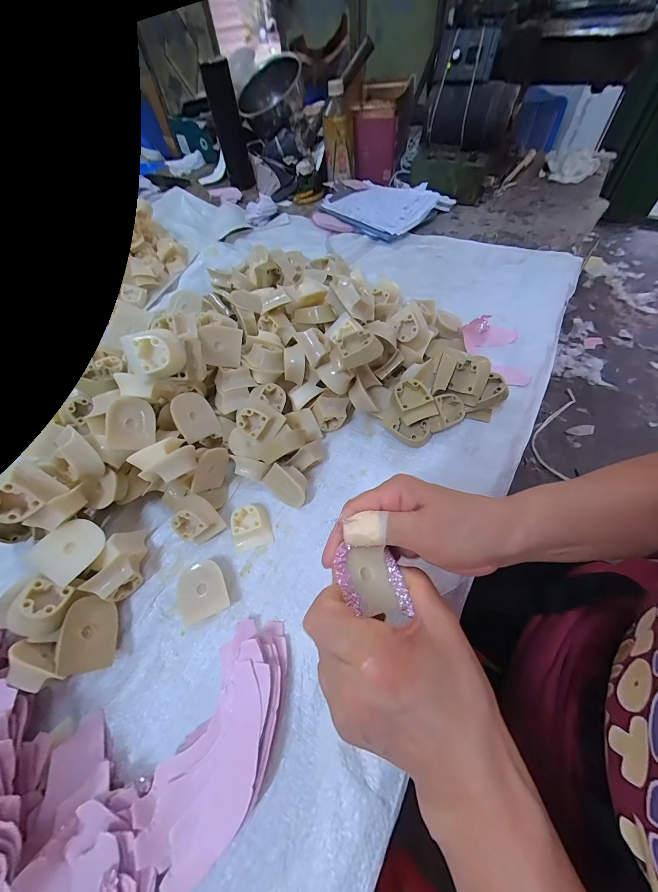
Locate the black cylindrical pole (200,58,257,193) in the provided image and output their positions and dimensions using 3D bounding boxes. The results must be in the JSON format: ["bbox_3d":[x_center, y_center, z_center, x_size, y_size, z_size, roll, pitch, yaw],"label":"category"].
[{"bbox_3d":[-0.234,-0.747,0.745,0.063,0.202,0.058,-15,58,-5],"label":"black cylindrical pole"}]

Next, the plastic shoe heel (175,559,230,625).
[{"bbox_3d":[-0.119,0.135,0.293,0.041,0.023,0.047,-21,57,-9],"label":"plastic shoe heel"}]

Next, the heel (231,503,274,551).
[{"bbox_3d":[-0.082,0.080,0.327,0.039,0.017,0.045,-12,56,-3],"label":"heel"}]

